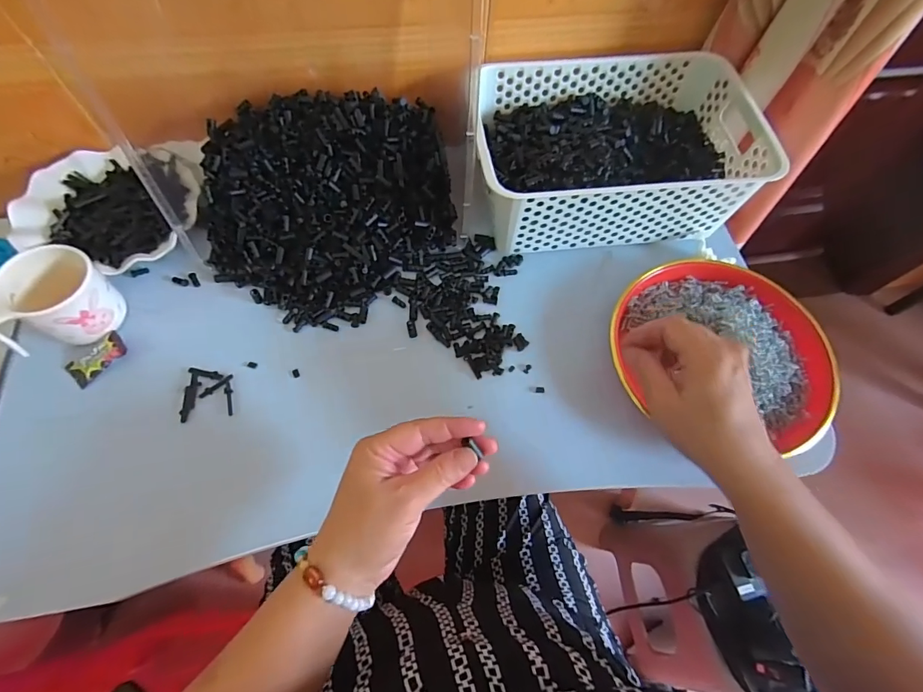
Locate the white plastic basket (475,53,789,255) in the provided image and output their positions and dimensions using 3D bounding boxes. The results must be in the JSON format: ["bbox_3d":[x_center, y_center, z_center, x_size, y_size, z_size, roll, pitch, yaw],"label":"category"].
[{"bbox_3d":[0.166,-0.224,0.508,0.301,0.101,0.204,-3,65,-4],"label":"white plastic basket"}]

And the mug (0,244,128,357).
[{"bbox_3d":[-0.384,-0.038,0.411,0.081,0.073,0.097,37,68,13],"label":"mug"}]

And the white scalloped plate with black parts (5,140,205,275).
[{"bbox_3d":[-0.393,-0.158,0.489,0.181,0.036,0.181,1,65,-3],"label":"white scalloped plate with black parts"}]

